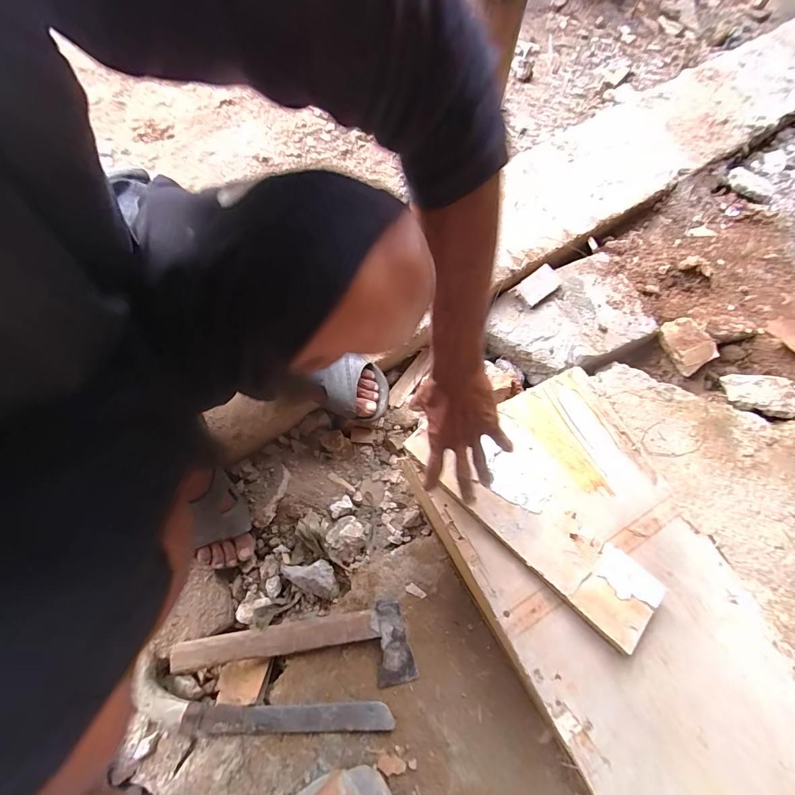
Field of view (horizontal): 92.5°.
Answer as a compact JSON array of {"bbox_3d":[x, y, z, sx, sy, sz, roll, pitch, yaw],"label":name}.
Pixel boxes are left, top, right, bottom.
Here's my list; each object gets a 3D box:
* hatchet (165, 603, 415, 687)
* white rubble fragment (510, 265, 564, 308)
[{"bbox_3d":[-0.140,0.358,0.520,0.315,0.032,0.100,-7,69,-4],"label":"hatchet"},{"bbox_3d":[0.272,-0.215,0.737,0.093,0.014,0.049,-37,87,-13],"label":"white rubble fragment"}]

